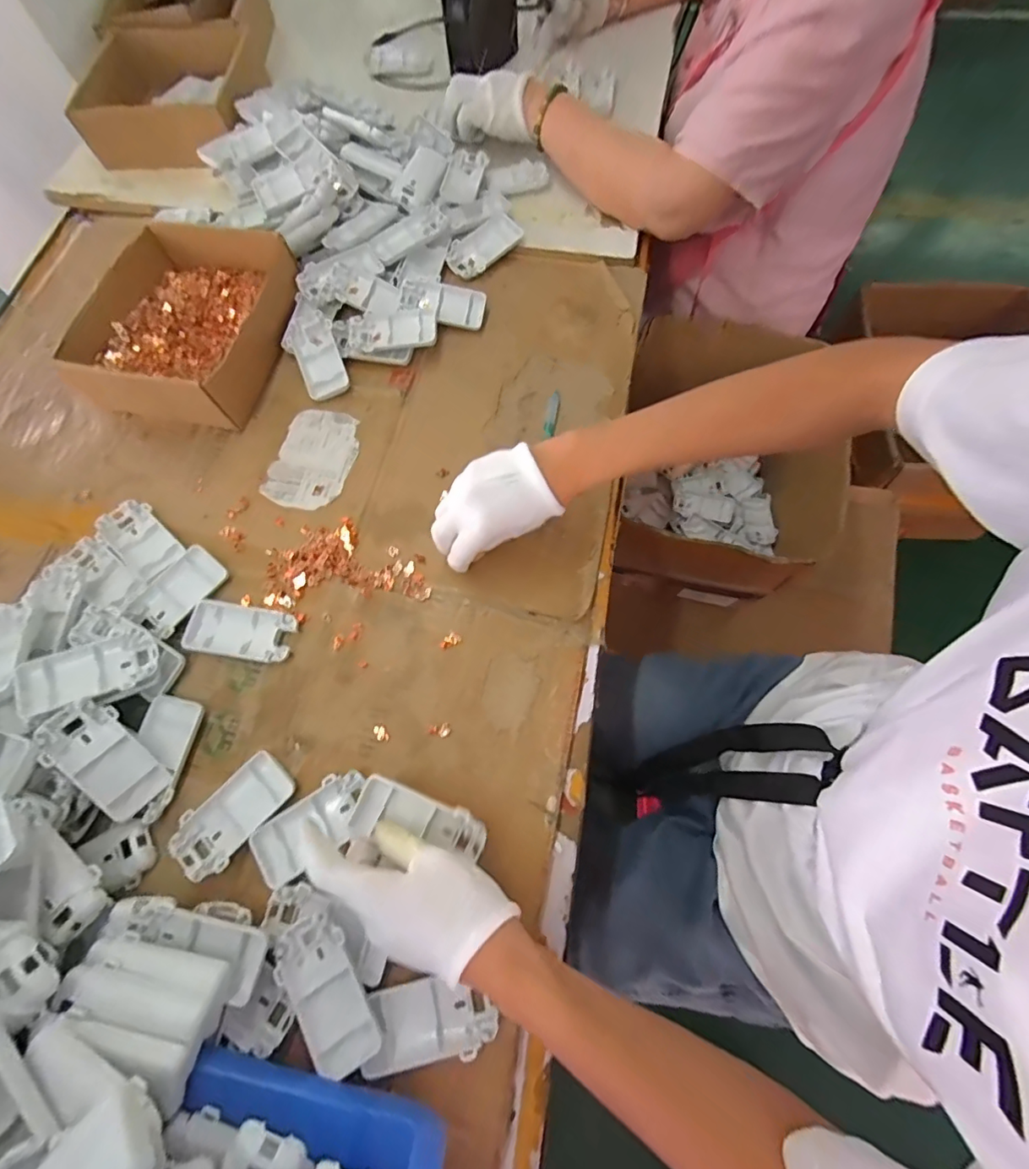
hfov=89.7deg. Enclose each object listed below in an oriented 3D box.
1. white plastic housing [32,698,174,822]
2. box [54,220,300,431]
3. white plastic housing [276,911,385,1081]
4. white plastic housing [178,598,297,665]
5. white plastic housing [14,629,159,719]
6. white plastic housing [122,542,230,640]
[{"bbox_3d":[-0.327,0.139,0.413,0.096,0.018,0.049,49,49,-9],"label":"white plastic housing"},{"bbox_3d":[-0.364,-0.286,0.571,0.202,0.068,0.217,13,70,8],"label":"box"},{"bbox_3d":[-0.133,0.287,0.366,0.048,0.016,0.096,-30,70,-8],"label":"white plastic housing"},{"bbox_3d":[-0.245,0.043,0.466,0.093,0.018,0.046,8,70,6],"label":"white plastic housing"},{"bbox_3d":[-0.349,0.071,0.426,0.094,0.014,0.050,-20,68,-25],"label":"white plastic housing"},{"bbox_3d":[-0.312,0.008,0.482,0.050,0.014,0.086,35,75,15],"label":"white plastic housing"}]

